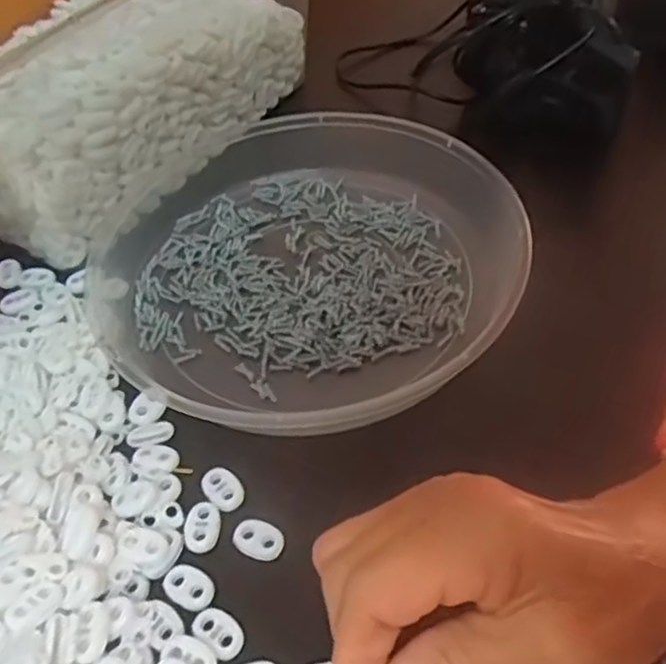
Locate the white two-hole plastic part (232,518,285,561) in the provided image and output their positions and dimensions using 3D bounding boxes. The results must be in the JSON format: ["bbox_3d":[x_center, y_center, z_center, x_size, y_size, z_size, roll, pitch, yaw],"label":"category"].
[{"bbox_3d":[-0.033,0.090,0.300,0.022,0.004,0.016,19,55,19],"label":"white two-hole plastic part"}]

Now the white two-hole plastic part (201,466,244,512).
[{"bbox_3d":[-0.051,0.071,0.316,0.023,0.004,0.015,36,62,29],"label":"white two-hole plastic part"}]

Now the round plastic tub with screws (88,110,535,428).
[{"bbox_3d":[-0.021,-0.047,0.392,0.242,0.043,0.226,-2,51,3],"label":"round plastic tub with screws"}]

